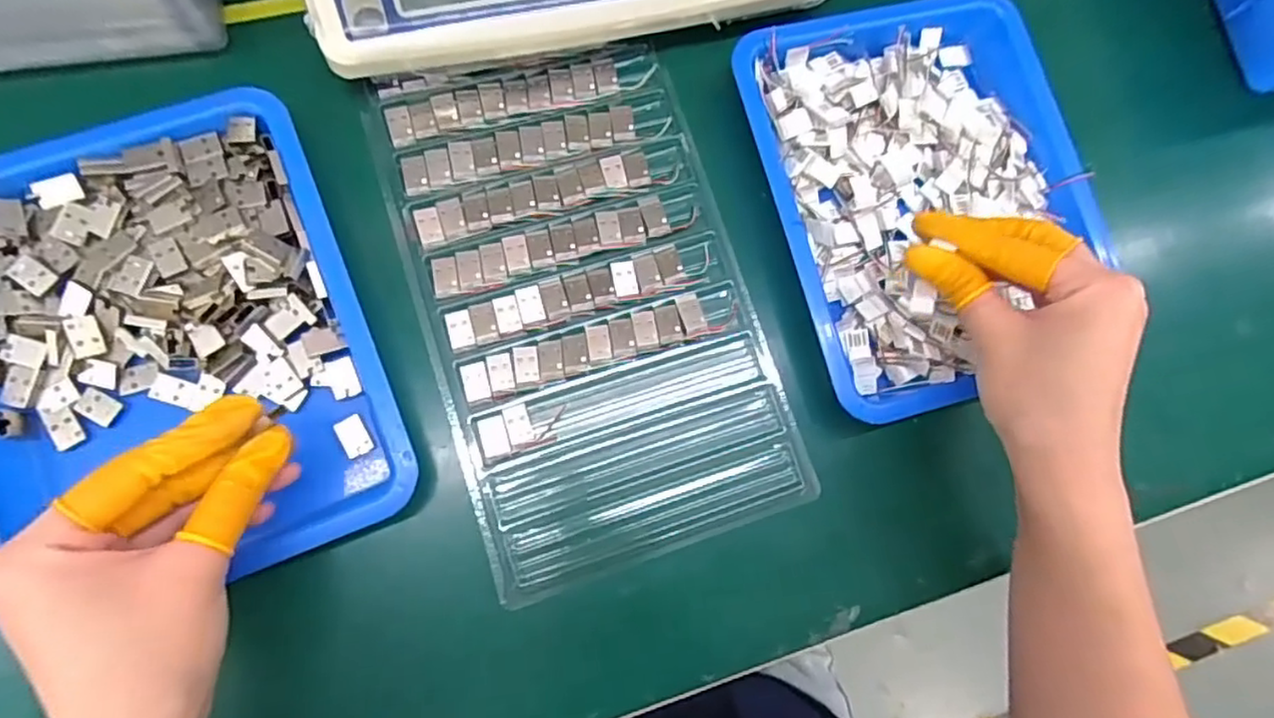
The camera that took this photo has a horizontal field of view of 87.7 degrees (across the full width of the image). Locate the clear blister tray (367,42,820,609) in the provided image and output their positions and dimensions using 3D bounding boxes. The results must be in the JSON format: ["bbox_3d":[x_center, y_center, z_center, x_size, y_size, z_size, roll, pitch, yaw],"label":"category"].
[{"bbox_3d":[-0.026,-0.032,0.339,0.158,0.017,0.265,-18,83,-9],"label":"clear blister tray"}]

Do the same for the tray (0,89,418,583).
[{"bbox_3d":[-0.213,-0.004,0.300,0.166,0.023,0.211,-21,83,-10],"label":"tray"}]

